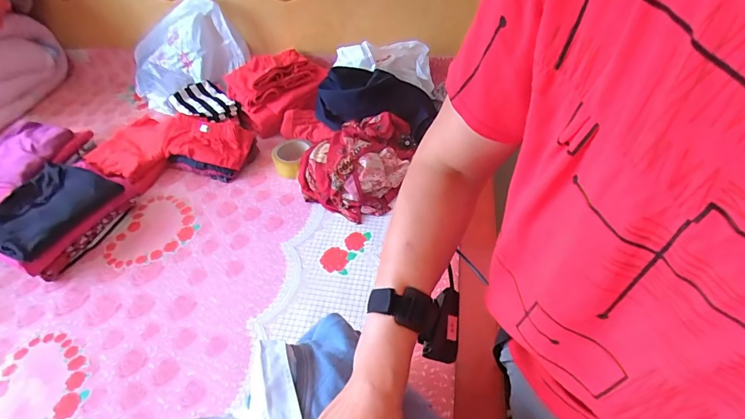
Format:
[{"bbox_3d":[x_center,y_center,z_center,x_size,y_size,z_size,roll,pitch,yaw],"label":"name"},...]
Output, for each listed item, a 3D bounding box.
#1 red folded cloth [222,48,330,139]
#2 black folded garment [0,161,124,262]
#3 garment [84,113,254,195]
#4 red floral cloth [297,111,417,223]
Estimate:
[{"bbox_3d":[-0.239,-0.316,1.036,0.248,0.132,0.150,-24,48,-19],"label":"red folded cloth"},{"bbox_3d":[-0.650,-0.009,0.776,0.183,0.036,0.216,18,50,19],"label":"black folded garment"},{"bbox_3d":[-0.477,-0.158,0.946,0.368,0.094,0.238,-11,45,-7],"label":"garment"},{"bbox_3d":[-0.031,-0.110,0.875,0.223,0.103,0.257,21,51,21],"label":"red floral cloth"}]

